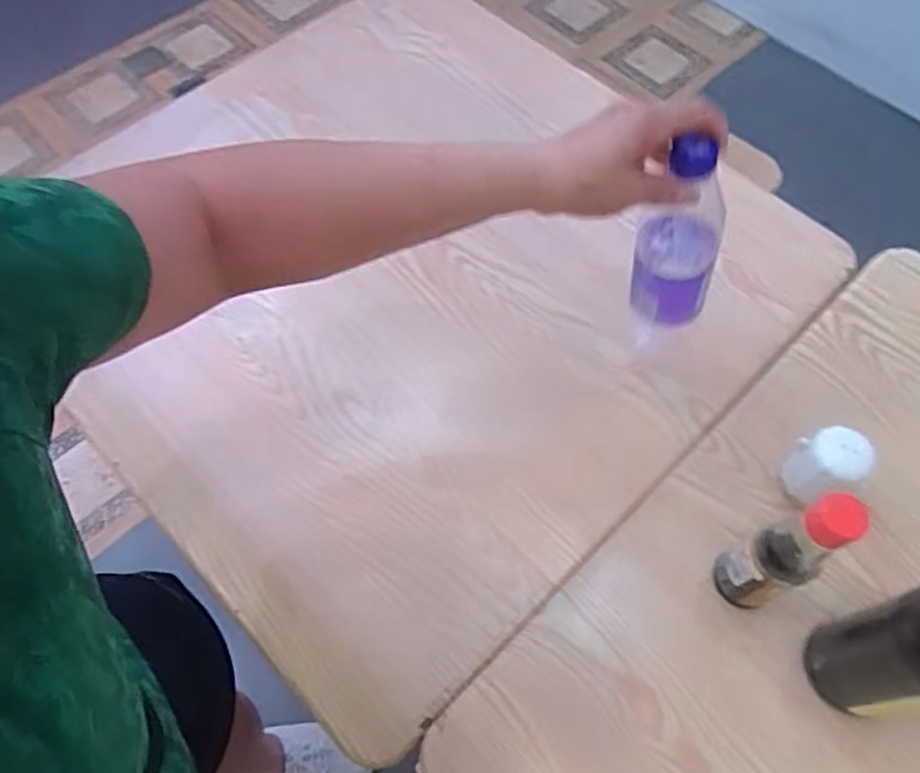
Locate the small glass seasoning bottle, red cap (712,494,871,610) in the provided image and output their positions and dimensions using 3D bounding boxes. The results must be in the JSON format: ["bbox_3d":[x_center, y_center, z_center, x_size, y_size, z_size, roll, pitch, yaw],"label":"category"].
[{"bbox_3d":[0.222,0.116,0.493,0.039,0.158,0.041,1,62,-1],"label":"small glass seasoning bottle, red cap"}]

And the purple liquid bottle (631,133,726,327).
[{"bbox_3d":[0.168,-0.123,0.547,0.060,0.168,0.056,6,54,6],"label":"purple liquid bottle"}]

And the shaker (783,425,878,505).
[{"bbox_3d":[0.294,0.067,0.584,0.047,0.079,0.045,1,62,-1],"label":"shaker"}]

